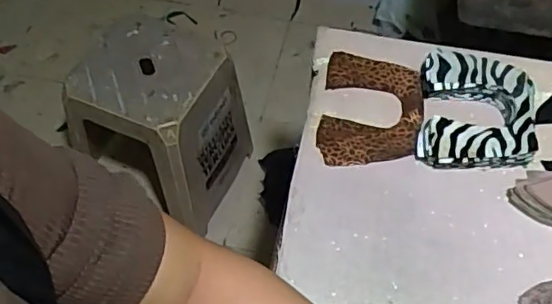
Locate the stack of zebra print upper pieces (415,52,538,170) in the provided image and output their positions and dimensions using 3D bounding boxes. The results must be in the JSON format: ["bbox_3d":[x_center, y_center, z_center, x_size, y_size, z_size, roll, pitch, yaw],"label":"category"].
[{"bbox_3d":[0.245,-0.049,0.722,0.134,0.046,0.160,9,55,7],"label":"stack of zebra print upper pieces"}]

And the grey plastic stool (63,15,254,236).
[{"bbox_3d":[-0.249,-0.075,1.386,0.296,0.381,0.286,24,59,15],"label":"grey plastic stool"}]

